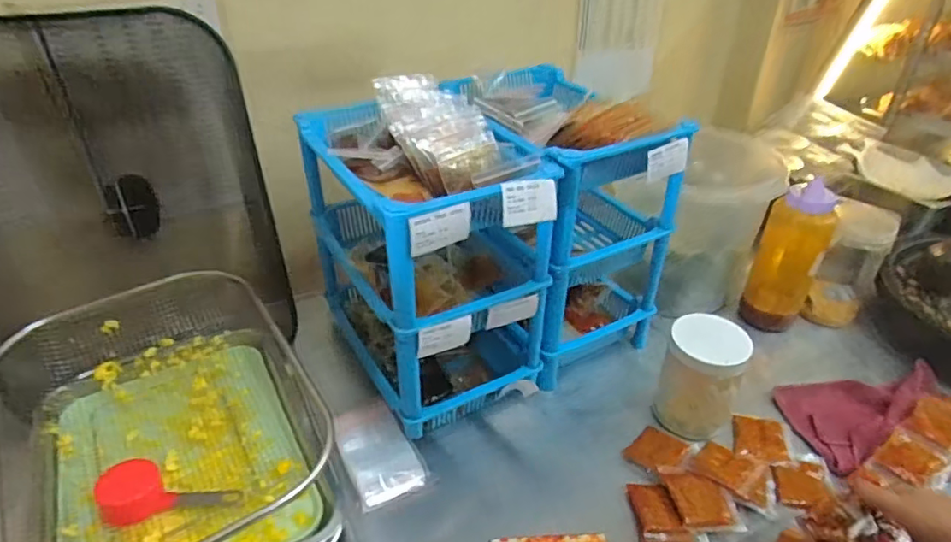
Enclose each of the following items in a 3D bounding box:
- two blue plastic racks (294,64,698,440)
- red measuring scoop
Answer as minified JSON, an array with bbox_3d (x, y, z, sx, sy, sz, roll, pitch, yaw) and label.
[{"bbox_3d":[0.023,-0.044,0.770,0.390,0.334,0.305,-19,39,-25],"label":"two blue plastic racks"},{"bbox_3d":[-0.296,0.216,0.558,0.128,0.026,0.055,9,34,-12],"label":"red measuring scoop"}]

